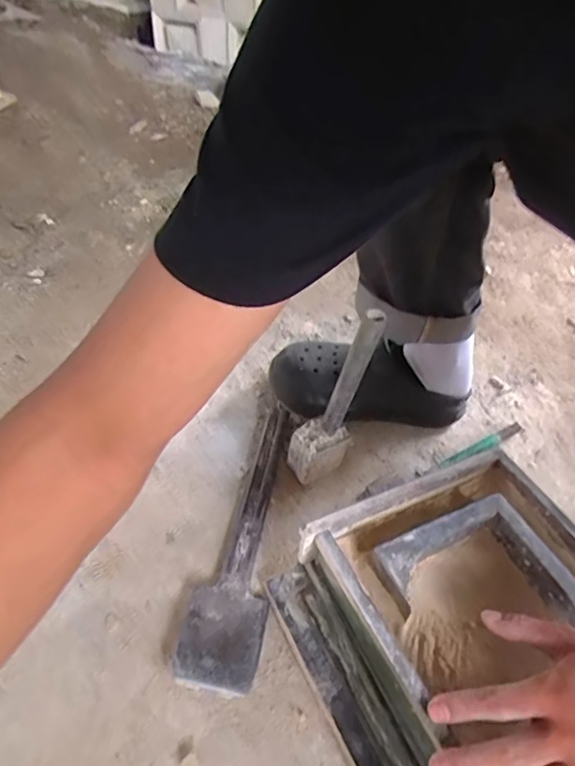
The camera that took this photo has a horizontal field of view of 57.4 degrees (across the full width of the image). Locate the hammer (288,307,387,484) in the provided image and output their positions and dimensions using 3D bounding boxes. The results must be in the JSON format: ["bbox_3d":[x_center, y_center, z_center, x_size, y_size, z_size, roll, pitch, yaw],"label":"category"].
[{"bbox_3d":[0.045,0.026,0.562,0.070,0.257,0.043,-2,47,-7],"label":"hammer"}]

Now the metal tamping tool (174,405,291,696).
[{"bbox_3d":[-0.043,0.154,0.582,0.069,0.027,0.337,10,46,3],"label":"metal tamping tool"}]

